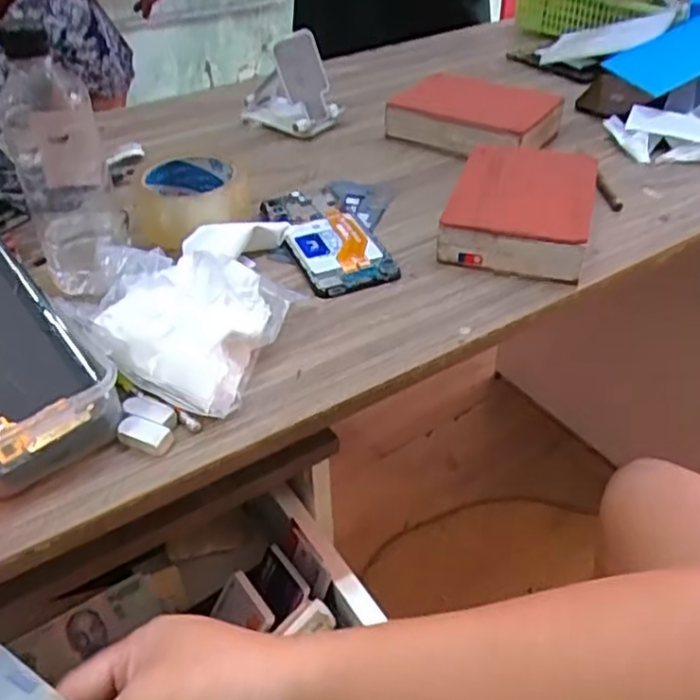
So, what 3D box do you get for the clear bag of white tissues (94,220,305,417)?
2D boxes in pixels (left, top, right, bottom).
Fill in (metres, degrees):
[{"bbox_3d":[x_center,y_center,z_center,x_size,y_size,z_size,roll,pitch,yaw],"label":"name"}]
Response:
[{"bbox_3d":[-0.118,-0.029,0.477,0.139,0.047,0.141,15,42,19],"label":"clear bag of white tissues"}]

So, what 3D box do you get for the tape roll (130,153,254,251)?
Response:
[{"bbox_3d":[-0.142,-0.133,0.618,0.088,0.054,0.088,-1,40,1],"label":"tape roll"}]

